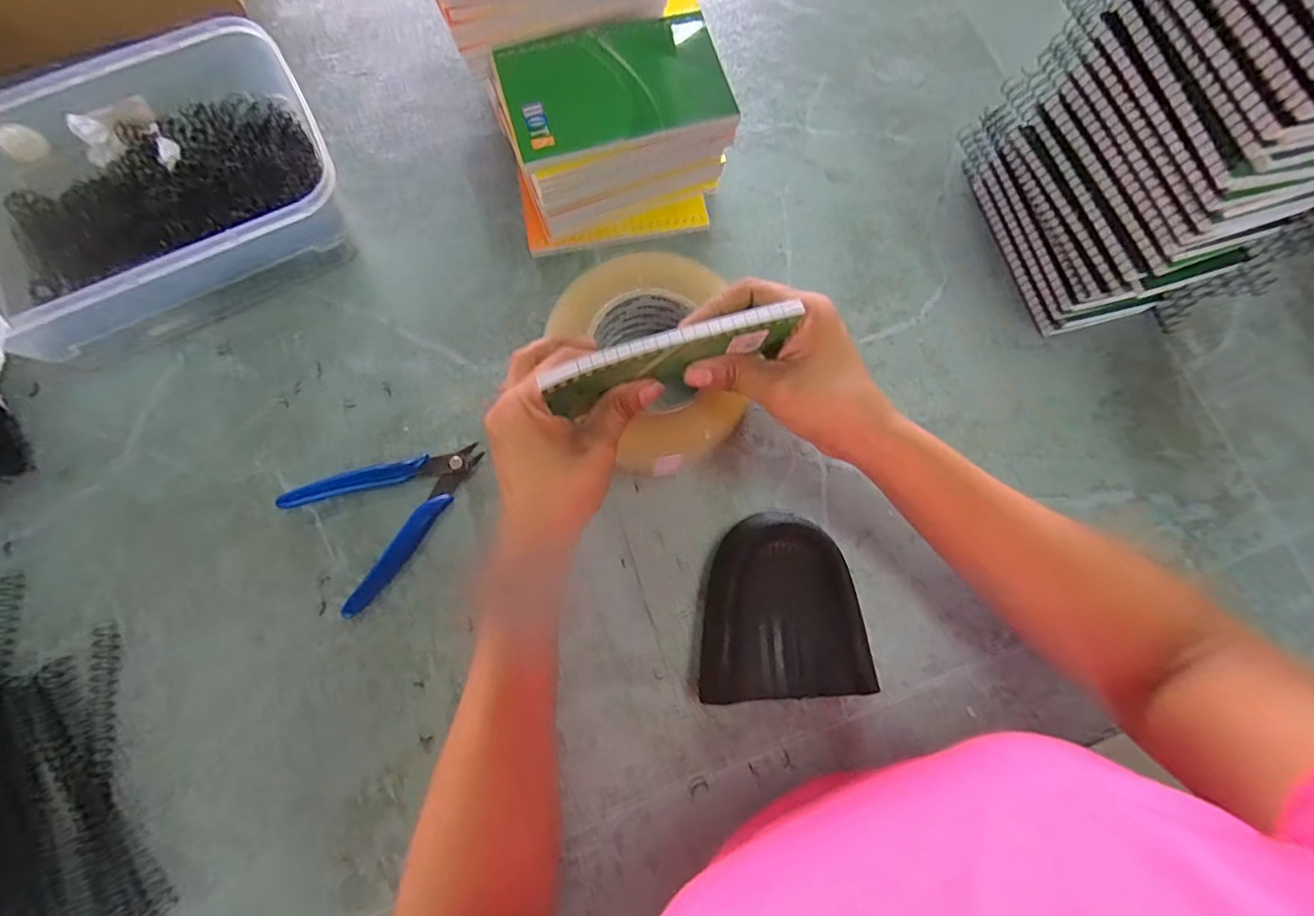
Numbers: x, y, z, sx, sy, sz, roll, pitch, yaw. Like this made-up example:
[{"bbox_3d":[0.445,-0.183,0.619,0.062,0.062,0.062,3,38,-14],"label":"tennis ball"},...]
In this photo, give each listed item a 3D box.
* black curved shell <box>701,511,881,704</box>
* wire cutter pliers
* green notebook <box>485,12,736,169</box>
[{"bbox_3d":[0.073,0.088,0.351,0.093,0.031,0.104,-2,74,-2],"label":"black curved shell"},{"bbox_3d":[-0.164,0.028,0.365,0.115,0.008,0.083,-36,78,-11],"label":"wire cutter pliers"},{"bbox_3d":[-0.025,-0.221,0.343,0.128,0.007,0.080,-15,75,-6],"label":"green notebook"}]

